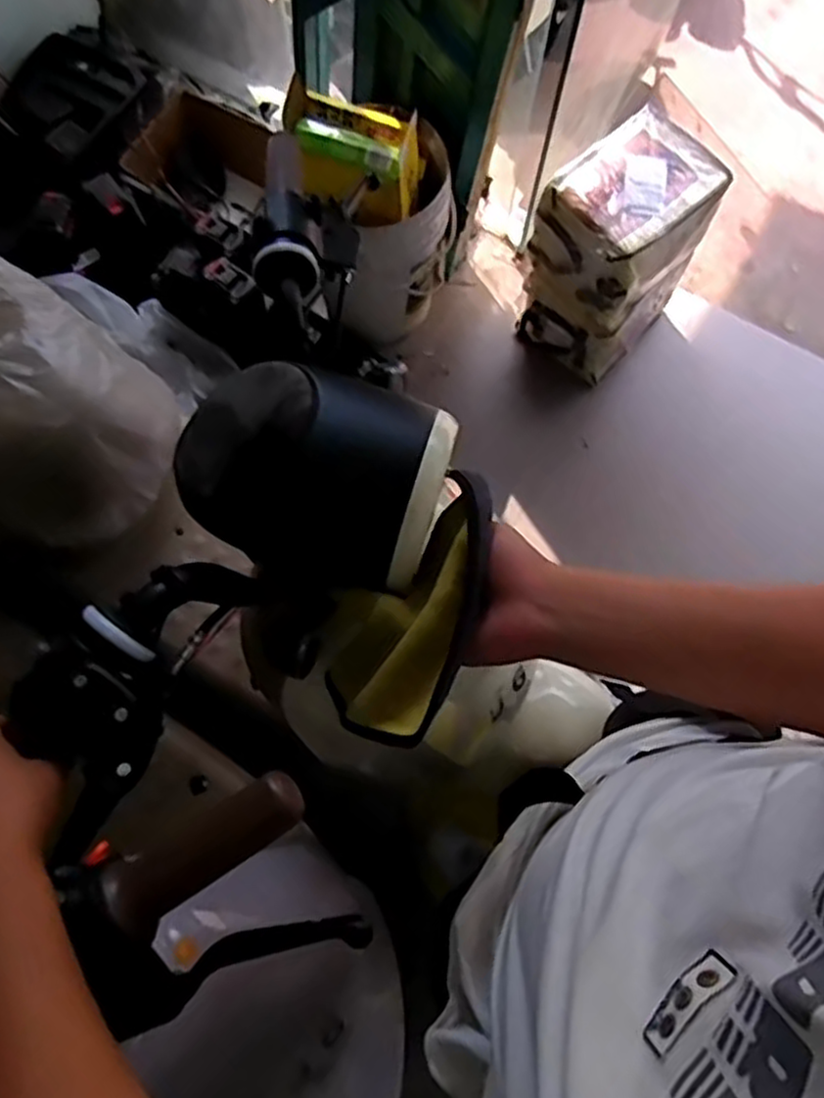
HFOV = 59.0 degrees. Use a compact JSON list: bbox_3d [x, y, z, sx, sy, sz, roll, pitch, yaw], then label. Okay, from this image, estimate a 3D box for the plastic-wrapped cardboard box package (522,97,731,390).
[{"bbox_3d":[0.430,-0.626,1.574,0.265,0.443,0.318,44,77,11],"label":"plastic-wrapped cardboard box package"}]

